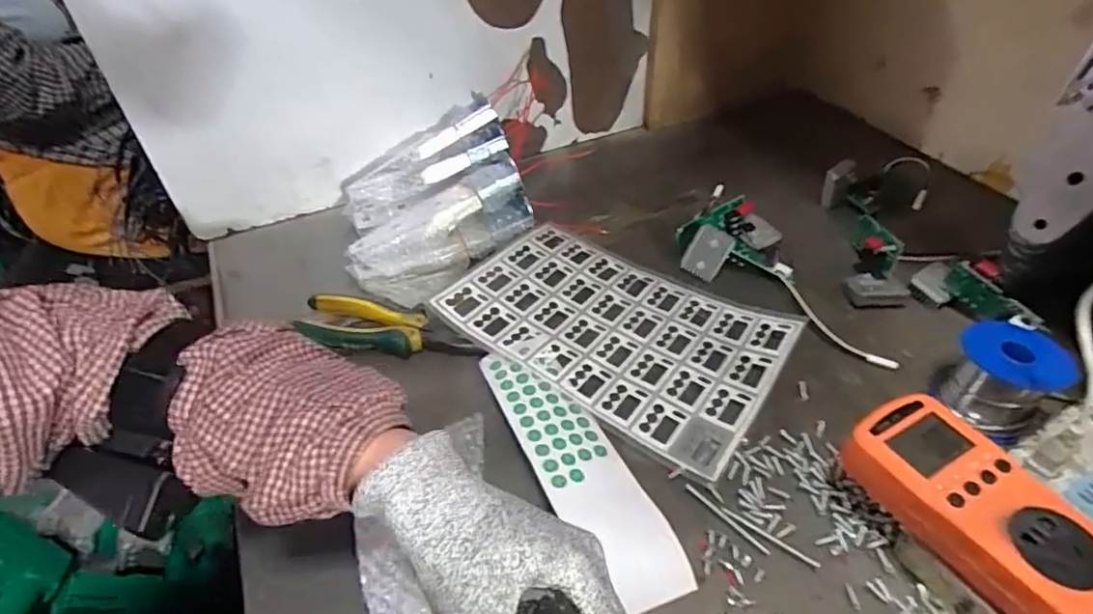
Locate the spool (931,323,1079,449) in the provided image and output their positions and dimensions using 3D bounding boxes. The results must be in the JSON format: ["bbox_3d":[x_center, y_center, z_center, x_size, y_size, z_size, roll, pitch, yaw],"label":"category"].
[{"bbox_3d":[0.323,0.050,0.411,0.064,0.056,0.064,-1,44,1],"label":"spool"}]

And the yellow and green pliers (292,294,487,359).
[{"bbox_3d":[-0.133,0.018,0.485,0.162,0.014,0.048,10,46,12],"label":"yellow and green pliers"}]

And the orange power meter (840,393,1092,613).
[{"bbox_3d":[0.232,0.108,0.316,0.067,0.030,0.124,-23,48,-20],"label":"orange power meter"}]

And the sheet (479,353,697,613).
[{"bbox_3d":[0.018,0.102,0.398,0.058,0.014,0.210,-22,48,-19],"label":"sheet"}]

